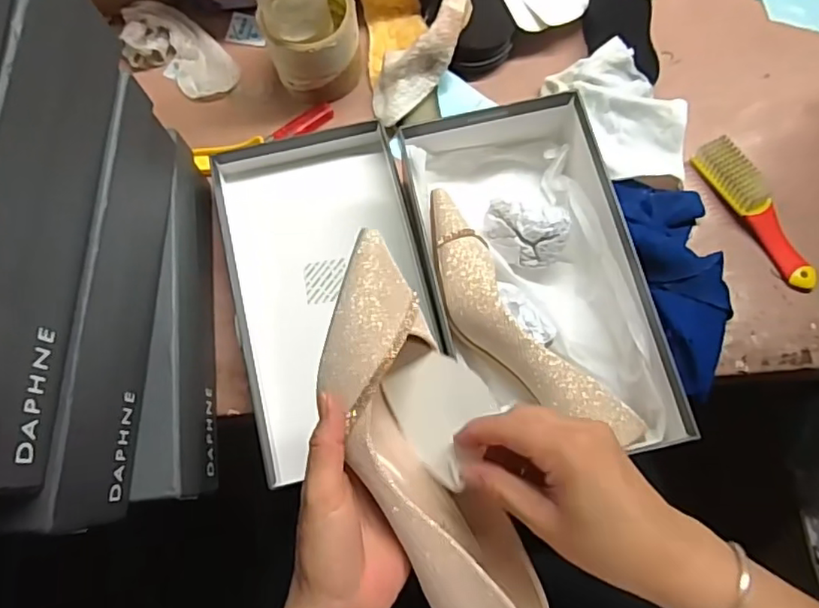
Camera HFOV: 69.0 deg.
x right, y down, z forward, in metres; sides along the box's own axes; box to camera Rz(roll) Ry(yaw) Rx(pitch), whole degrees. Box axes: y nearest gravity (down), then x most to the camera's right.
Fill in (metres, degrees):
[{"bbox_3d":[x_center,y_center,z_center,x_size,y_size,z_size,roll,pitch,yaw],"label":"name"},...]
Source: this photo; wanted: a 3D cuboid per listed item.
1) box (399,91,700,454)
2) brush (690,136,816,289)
[{"bbox_3d":[0.100,-0.020,0.506,0.155,0.083,0.295,-12,75,-1],"label":"box"},{"bbox_3d":[0.323,-0.086,0.552,0.036,0.030,0.158,-29,76,-6],"label":"brush"}]

